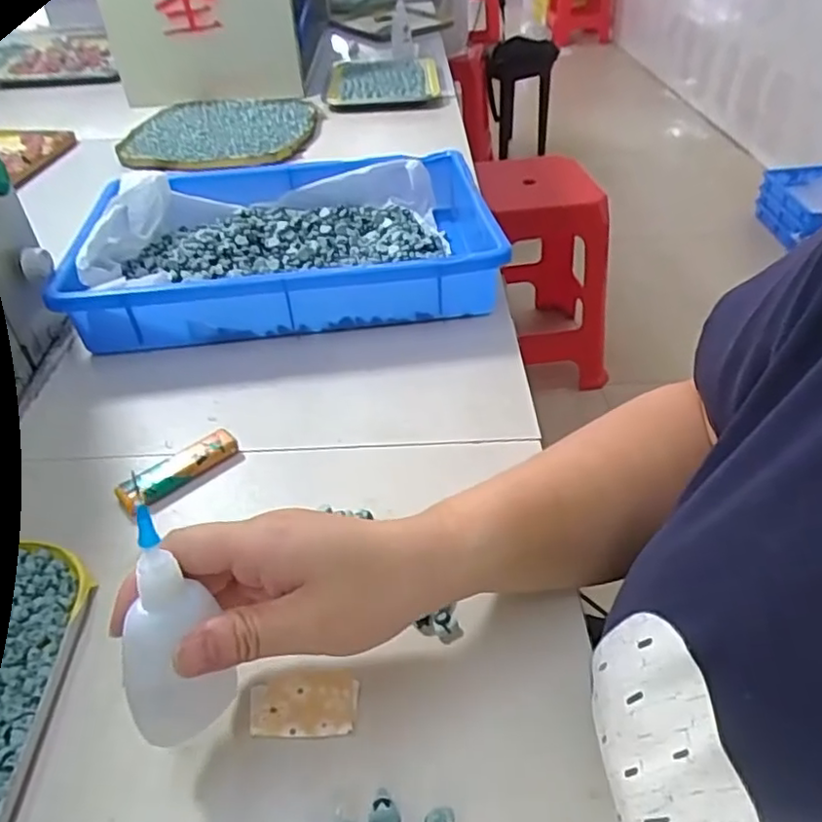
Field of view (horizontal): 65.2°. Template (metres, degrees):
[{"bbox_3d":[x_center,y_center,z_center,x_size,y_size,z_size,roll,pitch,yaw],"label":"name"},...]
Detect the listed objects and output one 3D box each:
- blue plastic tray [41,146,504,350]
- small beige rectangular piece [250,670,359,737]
[{"bbox_3d":[-0.110,-0.158,0.597,0.352,0.064,0.240,-7,41,-1],"label":"blue plastic tray"},{"bbox_3d":[-0.050,0.138,0.303,0.049,0.004,0.030,-4,40,-1],"label":"small beige rectangular piece"}]

